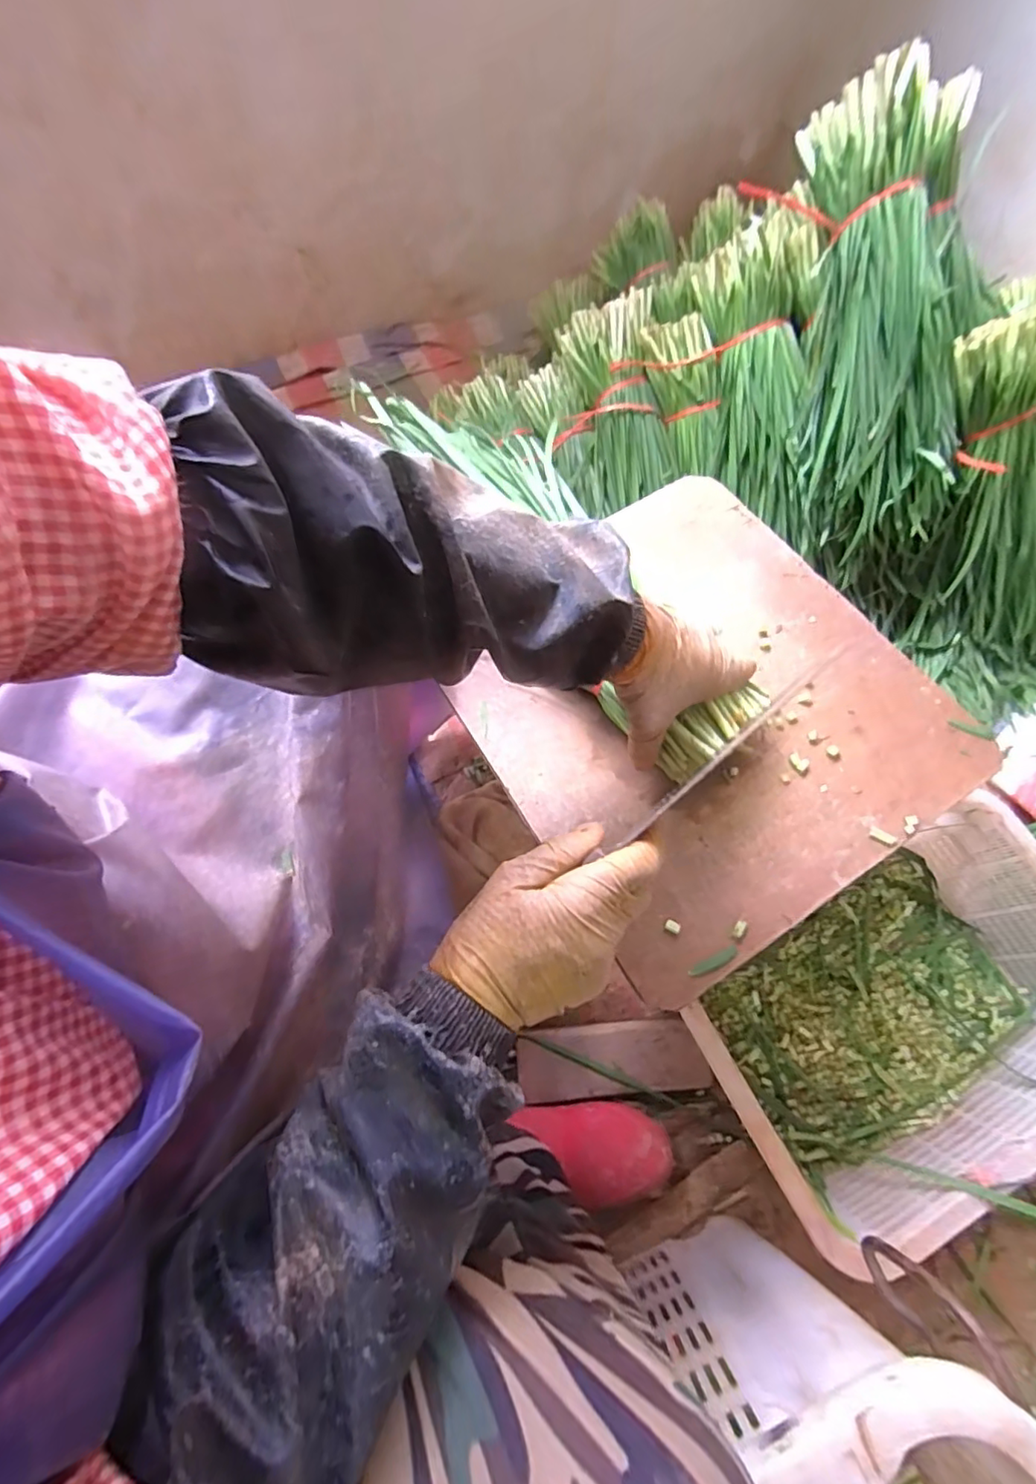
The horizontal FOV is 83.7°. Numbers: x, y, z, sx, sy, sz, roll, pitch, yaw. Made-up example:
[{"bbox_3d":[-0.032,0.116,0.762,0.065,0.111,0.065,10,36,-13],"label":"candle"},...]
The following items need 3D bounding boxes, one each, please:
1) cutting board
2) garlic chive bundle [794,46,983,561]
[{"bbox_3d":[0.153,-0.042,0.505,0.361,0.020,0.381,-30,69,-12],"label":"cutting board"},{"bbox_3d":[0.410,-0.490,0.691,0.172,0.091,0.468,1,108,1],"label":"garlic chive bundle"}]

